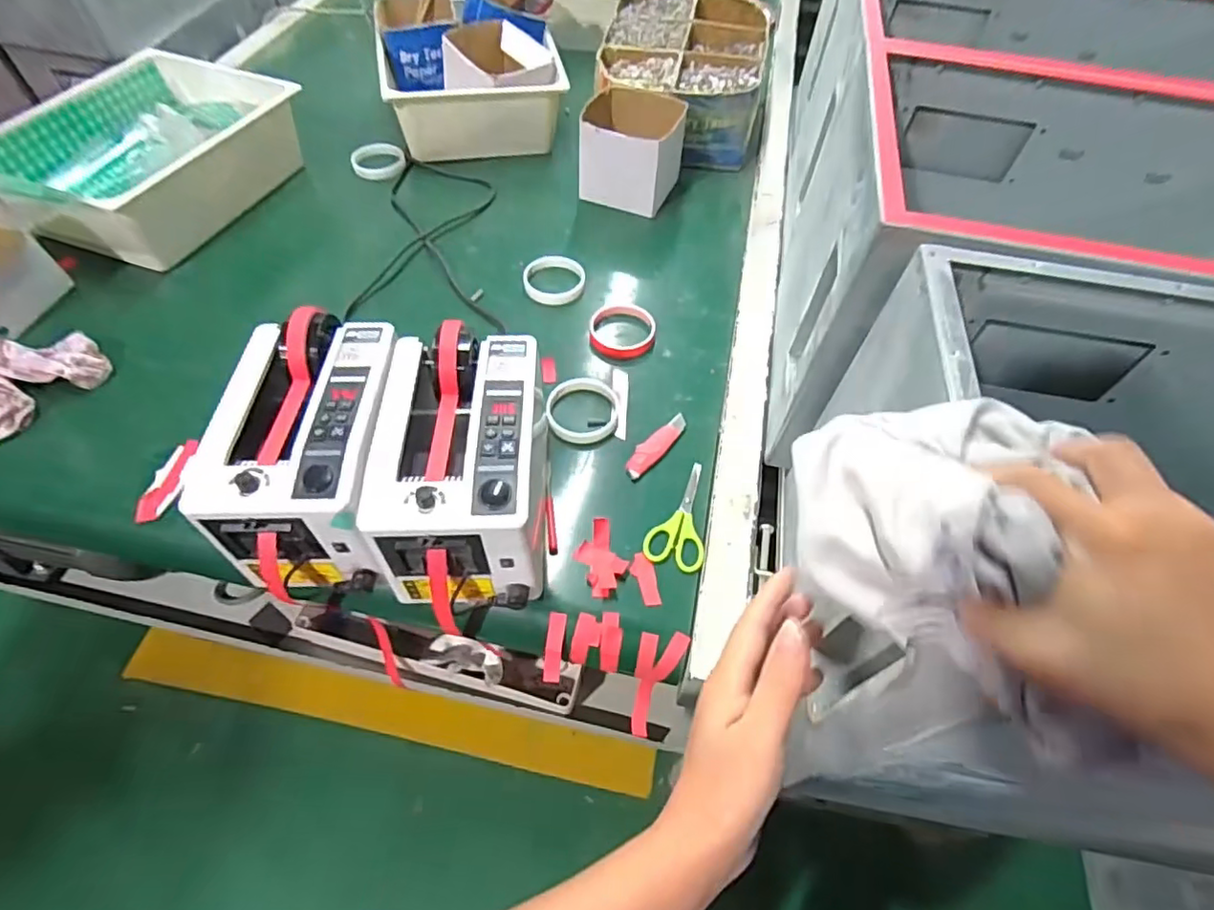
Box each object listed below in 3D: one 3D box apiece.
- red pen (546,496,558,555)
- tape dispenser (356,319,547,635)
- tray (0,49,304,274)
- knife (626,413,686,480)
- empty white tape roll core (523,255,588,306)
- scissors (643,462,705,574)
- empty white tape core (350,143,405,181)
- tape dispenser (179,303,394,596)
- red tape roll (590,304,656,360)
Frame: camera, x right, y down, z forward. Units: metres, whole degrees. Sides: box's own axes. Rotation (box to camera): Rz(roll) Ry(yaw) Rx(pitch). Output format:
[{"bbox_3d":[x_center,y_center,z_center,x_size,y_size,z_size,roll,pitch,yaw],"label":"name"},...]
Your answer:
[{"bbox_3d":[-0.057,0.072,0.630,0.010,0.005,0.070,-4,56,-6],"label":"red pen"},{"bbox_3d":[-0.130,0.021,0.575,0.139,0.152,0.242,-1,56,-4],"label":"tape dispenser"},{"bbox_3d":[-0.680,-0.447,0.903,0.282,0.111,0.402,19,57,10],"label":"tray"},{"bbox_3d":[0.056,-0.010,0.689,0.027,0.014,0.097,36,61,20],"label":"knife"},{"bbox_3d":[-0.072,-0.241,0.839,0.083,0.025,0.072,2,56,-2],"label":"empty white tape roll core"},{"bbox_3d":[0.071,0.062,0.642,0.060,0.016,0.131,5,56,0],"label":"scissors"},{"bbox_3d":[-0.377,-0.487,1.009,0.085,0.020,0.085,-19,59,-15],"label":"empty white tape core"},{"bbox_3d":[-0.268,0.003,0.581,0.135,0.153,0.243,1,56,-3],"label":"tape dispenser"},{"bbox_3d":[0.021,-0.160,0.784,0.084,0.017,0.081,2,56,-2],"label":"red tape roll"}]

